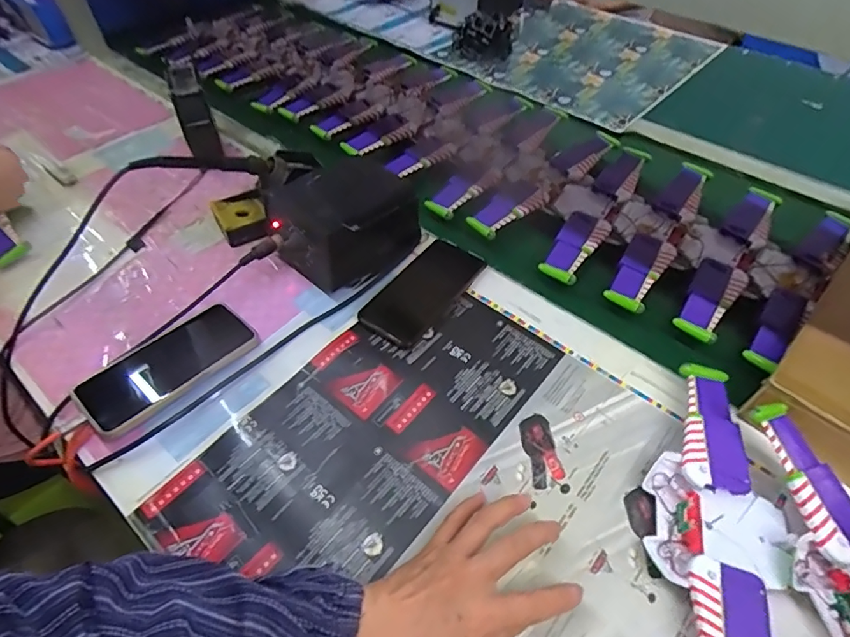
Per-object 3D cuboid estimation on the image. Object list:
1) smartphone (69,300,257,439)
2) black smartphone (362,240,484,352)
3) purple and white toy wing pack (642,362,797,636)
[{"bbox_3d":[-0.256,0.044,0.490,0.082,0.013,0.163,35,54,25],"label":"smartphone"},{"bbox_3d":[-0.002,-0.033,0.567,0.078,0.013,0.155,30,57,23],"label":"black smartphone"},{"bbox_3d":[0.232,0.170,0.393,0.096,0.033,0.289,12,52,11],"label":"purple and white toy wing pack"}]

